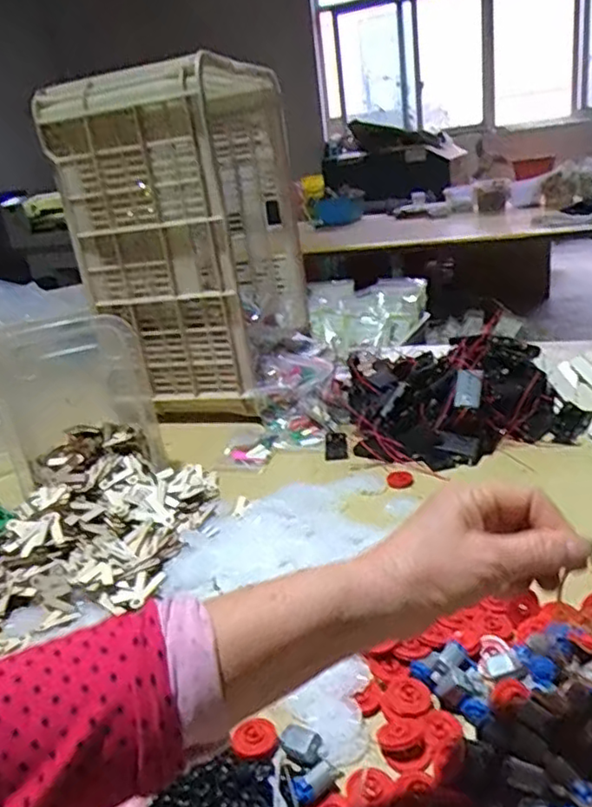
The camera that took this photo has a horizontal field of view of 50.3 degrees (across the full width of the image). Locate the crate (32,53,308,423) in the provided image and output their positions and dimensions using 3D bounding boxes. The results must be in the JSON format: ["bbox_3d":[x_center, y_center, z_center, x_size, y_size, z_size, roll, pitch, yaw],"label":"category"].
[{"bbox_3d":[-0.176,-0.283,1.130,0.283,0.518,0.386,-2,23,15],"label":"crate"}]

